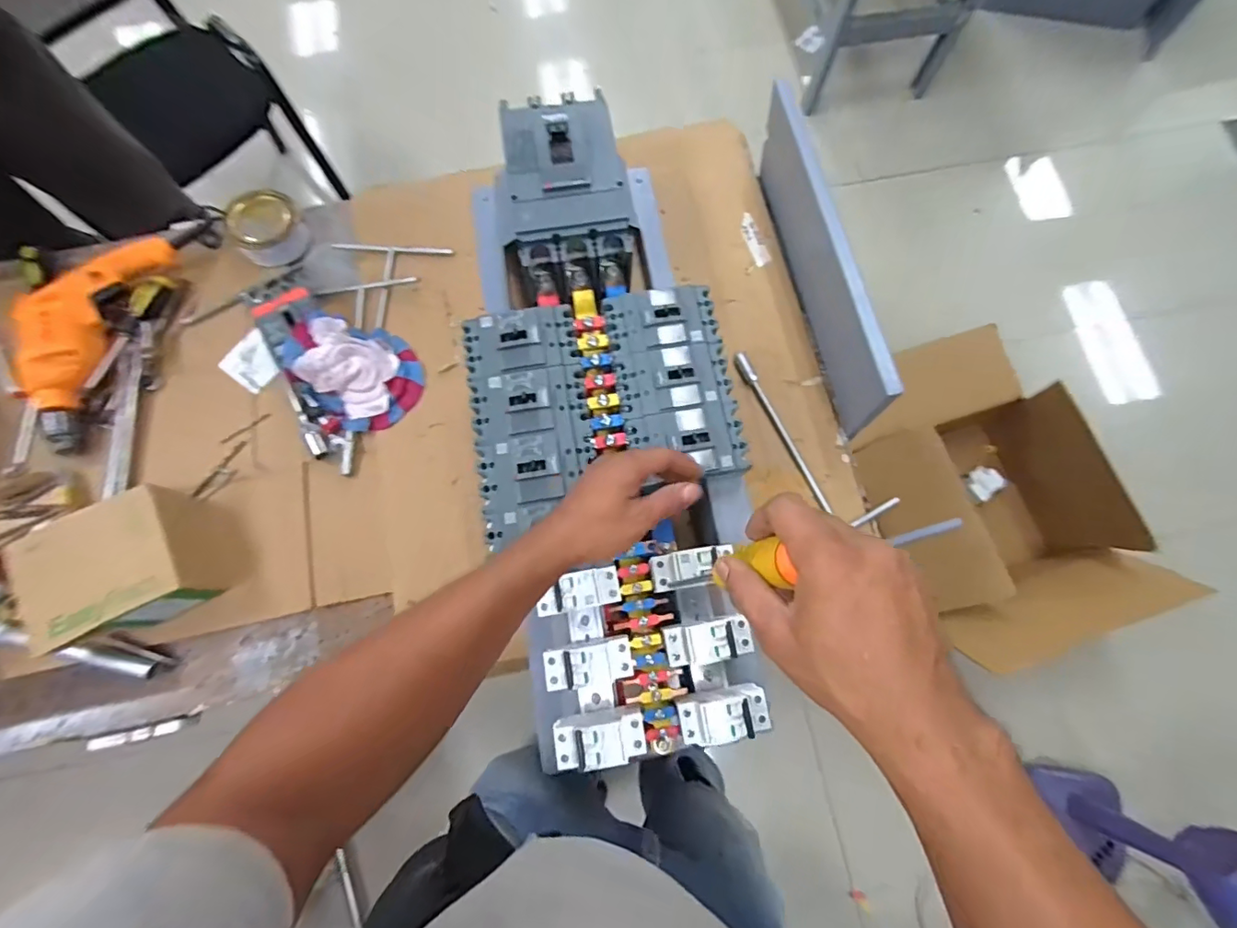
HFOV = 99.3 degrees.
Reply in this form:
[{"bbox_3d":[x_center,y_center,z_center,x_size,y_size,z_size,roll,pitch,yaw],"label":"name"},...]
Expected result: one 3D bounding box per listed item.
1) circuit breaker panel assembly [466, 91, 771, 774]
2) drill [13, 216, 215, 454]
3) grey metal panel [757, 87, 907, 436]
[{"bbox_3d":[-0.013,-0.070,0.639,0.285,0.180,0.740,-8,73,-3],"label":"circuit breaker panel assembly"},{"bbox_3d":[-0.733,-0.221,0.745,0.127,0.069,0.391,21,76,6],"label":"drill"},{"bbox_3d":[0.267,-0.273,0.706,0.027,0.168,0.458,-12,73,-4],"label":"grey metal panel"}]

